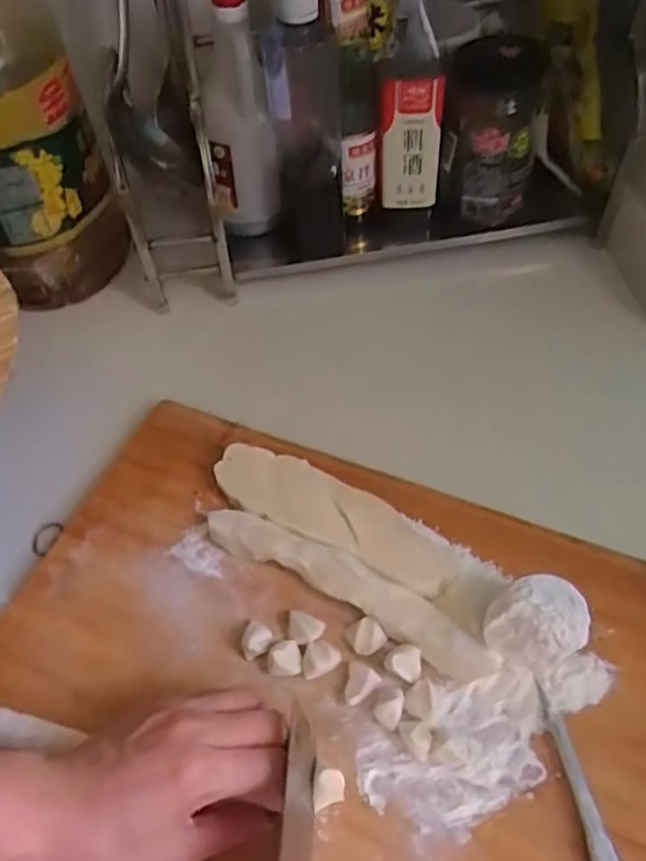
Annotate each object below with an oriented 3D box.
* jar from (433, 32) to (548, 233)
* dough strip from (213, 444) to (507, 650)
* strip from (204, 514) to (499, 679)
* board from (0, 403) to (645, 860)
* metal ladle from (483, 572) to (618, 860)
[{"bbox_3d":[0.154,-0.277,0.616,0.085,0.139,0.071,10,56,10],"label":"jar"},{"bbox_3d":[0.021,0.072,0.489,0.223,0.024,0.055,25,60,19],"label":"dough strip"},{"bbox_3d":[0.015,0.108,0.462,0.219,0.027,0.033,25,60,19],"label":"strip"},{"bbox_3d":[0.008,0.153,0.443,0.460,0.020,0.318,17,57,15],"label":"board"},{"bbox_3d":[0.158,0.205,0.367,0.056,0.058,0.243,-13,55,-6],"label":"metal ladle"}]

